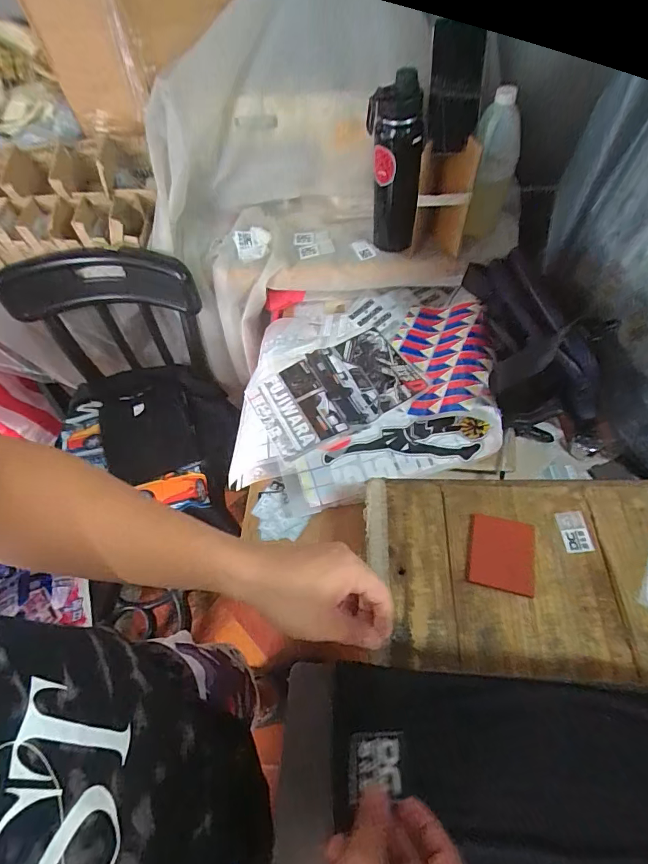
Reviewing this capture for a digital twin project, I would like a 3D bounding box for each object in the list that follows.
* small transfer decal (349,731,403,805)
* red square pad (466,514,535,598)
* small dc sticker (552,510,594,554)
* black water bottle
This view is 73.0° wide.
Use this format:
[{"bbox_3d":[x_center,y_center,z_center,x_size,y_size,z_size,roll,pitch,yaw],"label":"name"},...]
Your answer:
[{"bbox_3d":[0.037,0.239,0.314,0.039,0.004,0.041,-10,35,13],"label":"small transfer decal"},{"bbox_3d":[0.221,0.151,0.546,0.077,0.004,0.091,11,59,11],"label":"red square pad"},{"bbox_3d":[0.319,0.127,0.557,0.034,0.004,0.052,-8,57,9],"label":"small dc sticker"},{"bbox_3d":[0.119,-0.435,0.757,0.089,0.275,0.064,6,58,8],"label":"black water bottle"}]

